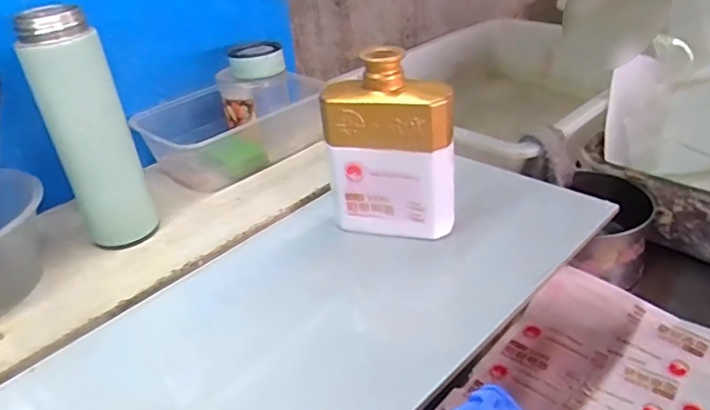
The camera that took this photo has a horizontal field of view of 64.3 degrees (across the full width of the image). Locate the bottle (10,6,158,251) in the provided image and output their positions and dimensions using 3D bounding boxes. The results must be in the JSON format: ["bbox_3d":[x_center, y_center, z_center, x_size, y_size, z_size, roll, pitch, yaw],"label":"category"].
[{"bbox_3d":[-0.232,-0.060,0.499,0.057,0.206,0.055,-2,34,1],"label":"bottle"}]

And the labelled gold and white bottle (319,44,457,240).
[{"bbox_3d":[0.032,-0.051,0.497,0.111,0.156,0.045,6,35,13],"label":"labelled gold and white bottle"}]

